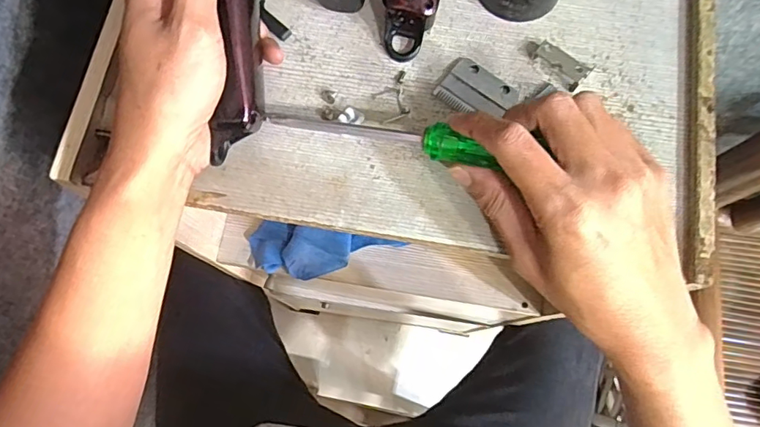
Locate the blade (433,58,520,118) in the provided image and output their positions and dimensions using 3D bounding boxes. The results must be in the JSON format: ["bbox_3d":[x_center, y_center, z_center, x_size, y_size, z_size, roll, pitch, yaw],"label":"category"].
[{"bbox_3d":[0.064,-0.079,0.330,0.048,0.004,0.033,31,76,8],"label":"blade"}]

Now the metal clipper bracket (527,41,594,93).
[{"bbox_3d":[0.116,-0.099,0.332,0.043,0.009,0.017,34,76,9],"label":"metal clipper bracket"}]

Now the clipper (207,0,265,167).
[{"bbox_3d":[-0.091,-0.118,0.294,0.040,0.034,0.168,-7,103,-2],"label":"clipper"}]

